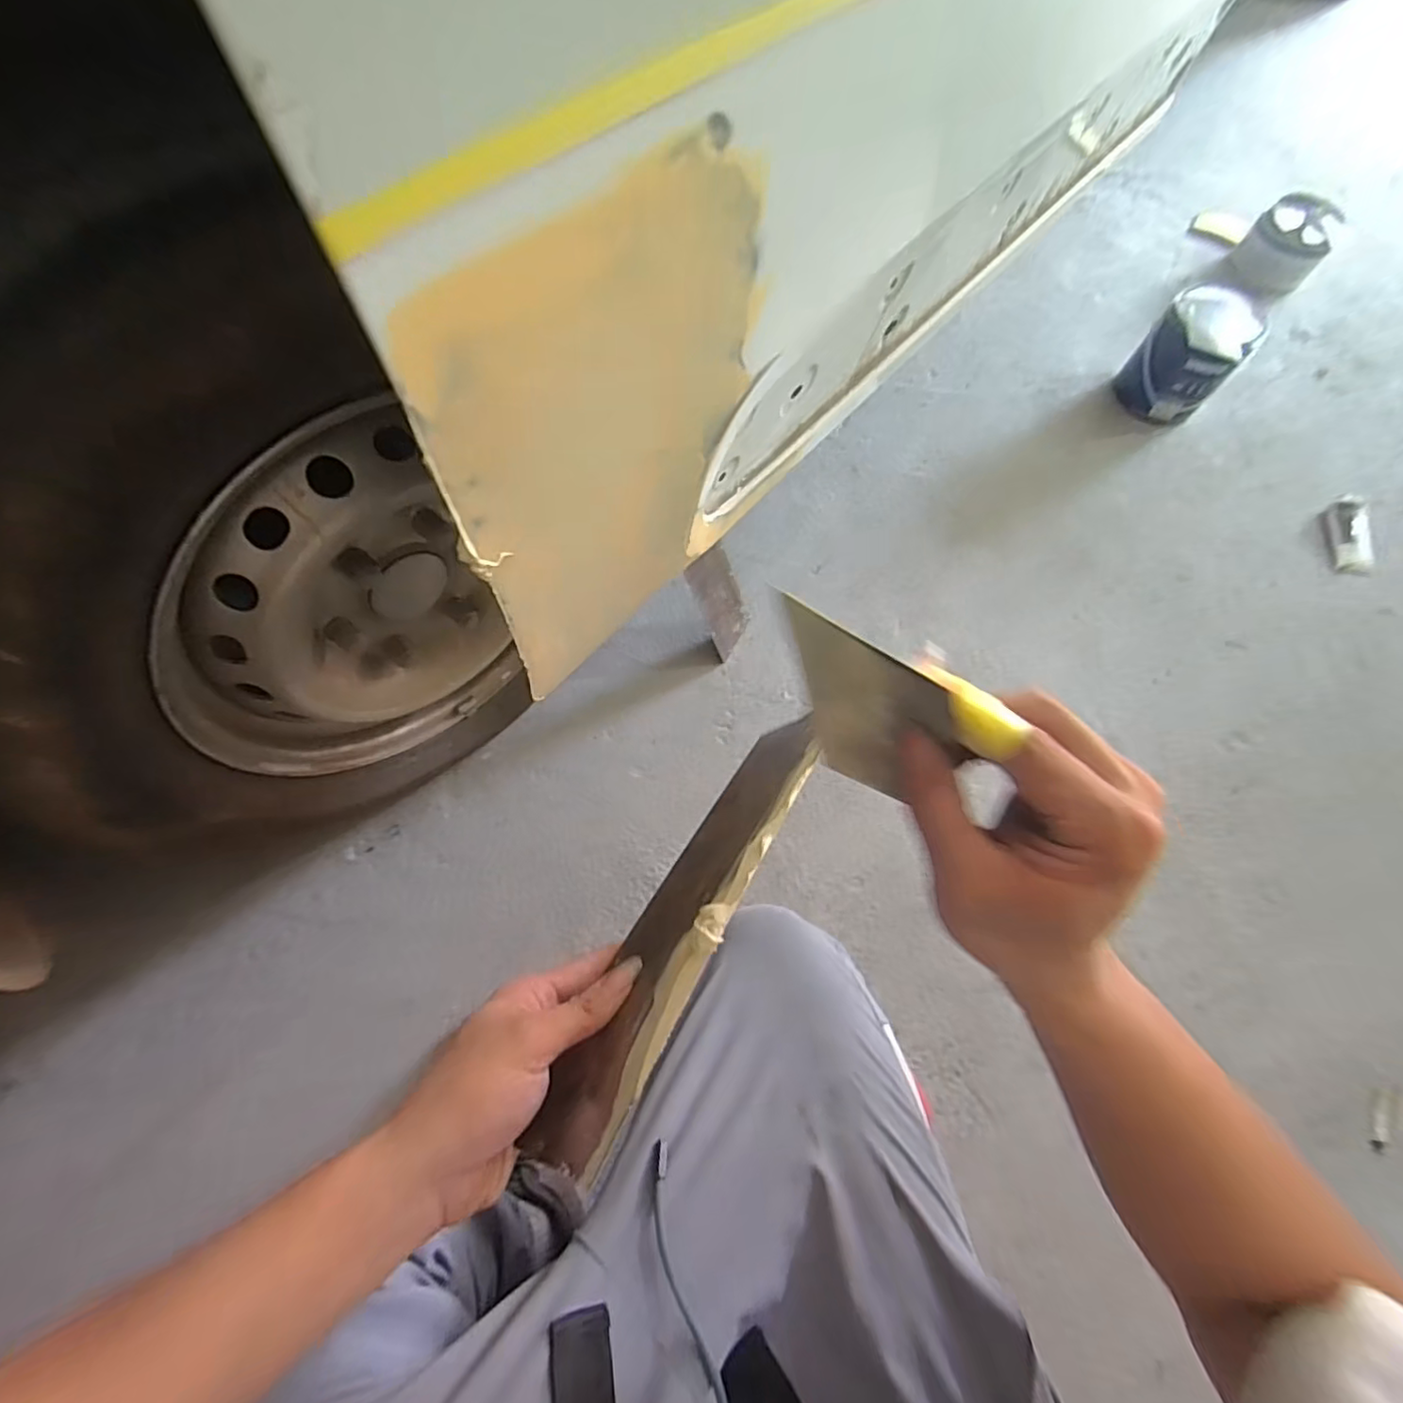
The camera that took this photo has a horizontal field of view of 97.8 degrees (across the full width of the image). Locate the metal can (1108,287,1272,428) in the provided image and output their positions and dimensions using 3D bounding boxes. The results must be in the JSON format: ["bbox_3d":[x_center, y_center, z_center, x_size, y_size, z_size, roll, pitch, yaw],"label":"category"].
[{"bbox_3d":[0.806,-0.570,1.024,0.143,0.167,0.143,1,69,-2],"label":"metal can"}]

